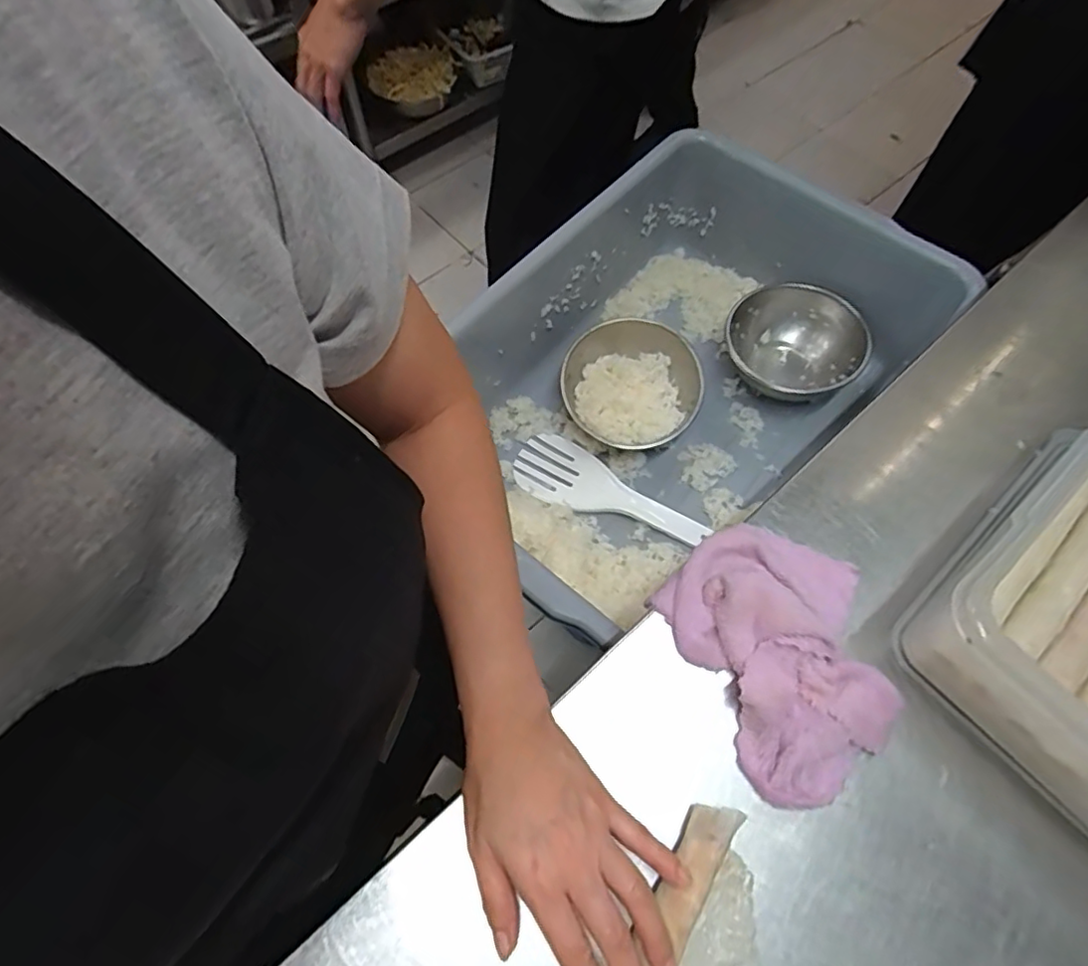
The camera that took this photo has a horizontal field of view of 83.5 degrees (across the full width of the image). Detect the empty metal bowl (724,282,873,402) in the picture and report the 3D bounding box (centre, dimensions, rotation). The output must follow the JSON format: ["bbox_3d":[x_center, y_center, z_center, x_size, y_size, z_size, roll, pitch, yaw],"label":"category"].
[{"bbox_3d":[0.318,-0.171,0.793,0.170,0.070,0.166,0,64,-1],"label":"empty metal bowl"}]

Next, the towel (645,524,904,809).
[{"bbox_3d":[0.163,0.106,0.406,0.130,0.028,0.166,-24,67,-12],"label":"towel"}]

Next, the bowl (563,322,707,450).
[{"bbox_3d":[0.109,-0.121,0.778,0.170,0.064,0.161,0,64,-1],"label":"bowl"}]

